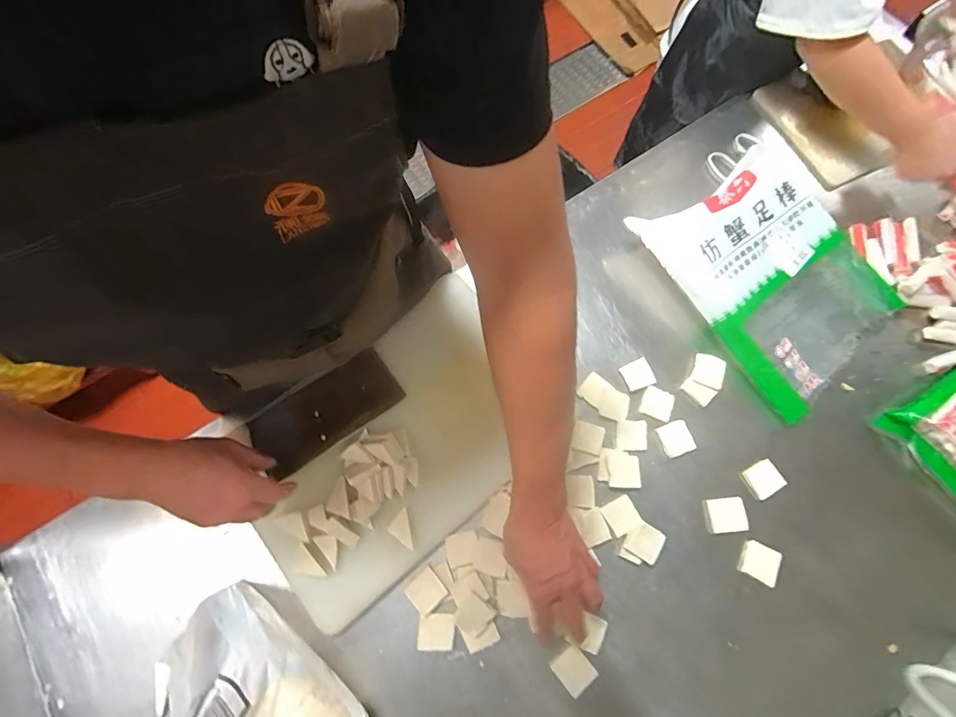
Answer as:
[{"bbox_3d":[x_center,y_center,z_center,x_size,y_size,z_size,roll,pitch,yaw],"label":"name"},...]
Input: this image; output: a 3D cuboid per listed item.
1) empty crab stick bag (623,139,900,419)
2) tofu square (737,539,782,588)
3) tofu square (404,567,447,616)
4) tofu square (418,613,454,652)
[{"bbox_3d":[0.439,-0.134,0.651,0.272,0.091,0.351,-33,75,-10],"label":"empty crab stick bag"},{"bbox_3d":[0.366,0.264,0.573,0.043,0.011,0.044,27,74,8],"label":"tofu square"},{"bbox_3d":[-0.066,0.295,0.559,0.043,0.013,0.041,-40,77,-12],"label":"tofu square"},{"bbox_3d":[-0.052,0.339,0.547,0.043,0.008,0.041,5,72,1],"label":"tofu square"}]

